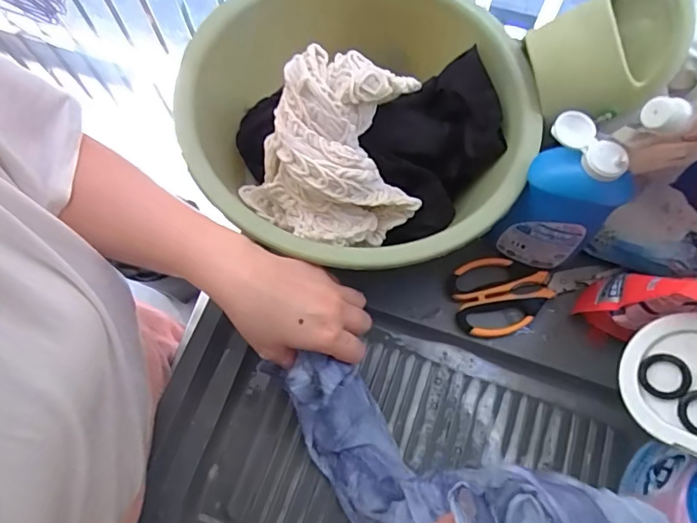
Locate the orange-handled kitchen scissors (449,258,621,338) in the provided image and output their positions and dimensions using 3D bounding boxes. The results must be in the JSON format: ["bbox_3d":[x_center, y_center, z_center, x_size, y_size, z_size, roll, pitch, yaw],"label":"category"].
[{"bbox_3d":[0.203,0.033,0.538,0.176,0.022,0.082,-8,69,-2],"label":"orange-handled kitchen scissors"}]

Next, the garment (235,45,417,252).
[{"bbox_3d":[-0.002,-0.104,0.467,0.141,0.121,0.169,39,74,15],"label":"garment"}]

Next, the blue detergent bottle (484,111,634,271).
[{"bbox_3d":[0.198,-0.048,0.470,0.082,0.185,0.053,39,74,15],"label":"blue detergent bottle"}]

